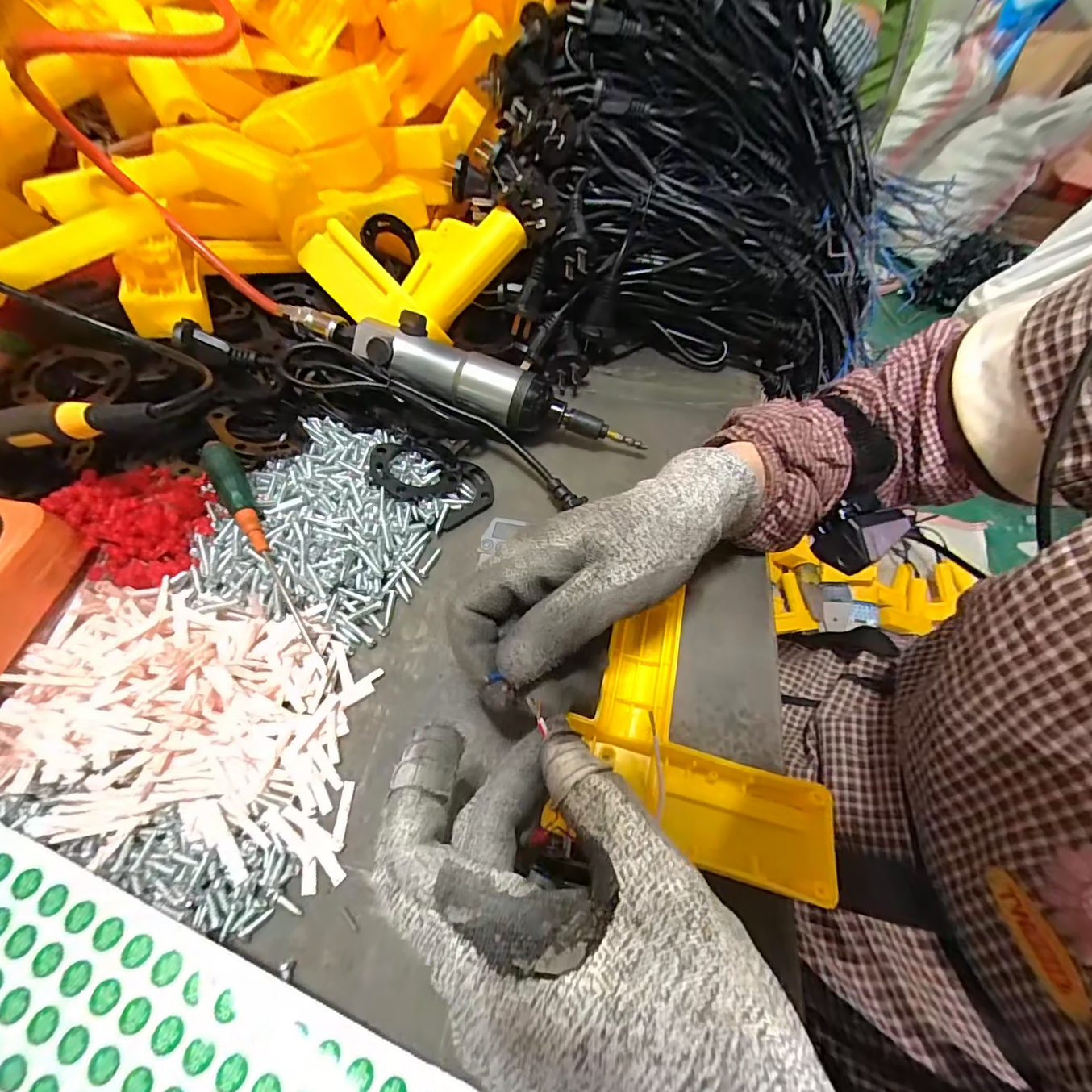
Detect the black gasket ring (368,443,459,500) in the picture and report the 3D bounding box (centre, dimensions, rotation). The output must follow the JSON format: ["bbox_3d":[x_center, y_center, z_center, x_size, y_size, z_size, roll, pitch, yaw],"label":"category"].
[{"bbox_3d":[-0.088,-0.053,0.314,0.054,0.008,0.049,-10,58,-33],"label":"black gasket ring"}]

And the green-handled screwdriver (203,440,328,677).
[{"bbox_3d":[-0.152,0.003,0.255,0.015,0.012,0.145,-28,82,-21],"label":"green-handled screwdriver"}]

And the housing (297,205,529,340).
[{"bbox_3d":[-0.100,-0.217,0.363,0.129,0.046,0.115,25,58,12],"label":"housing"}]

